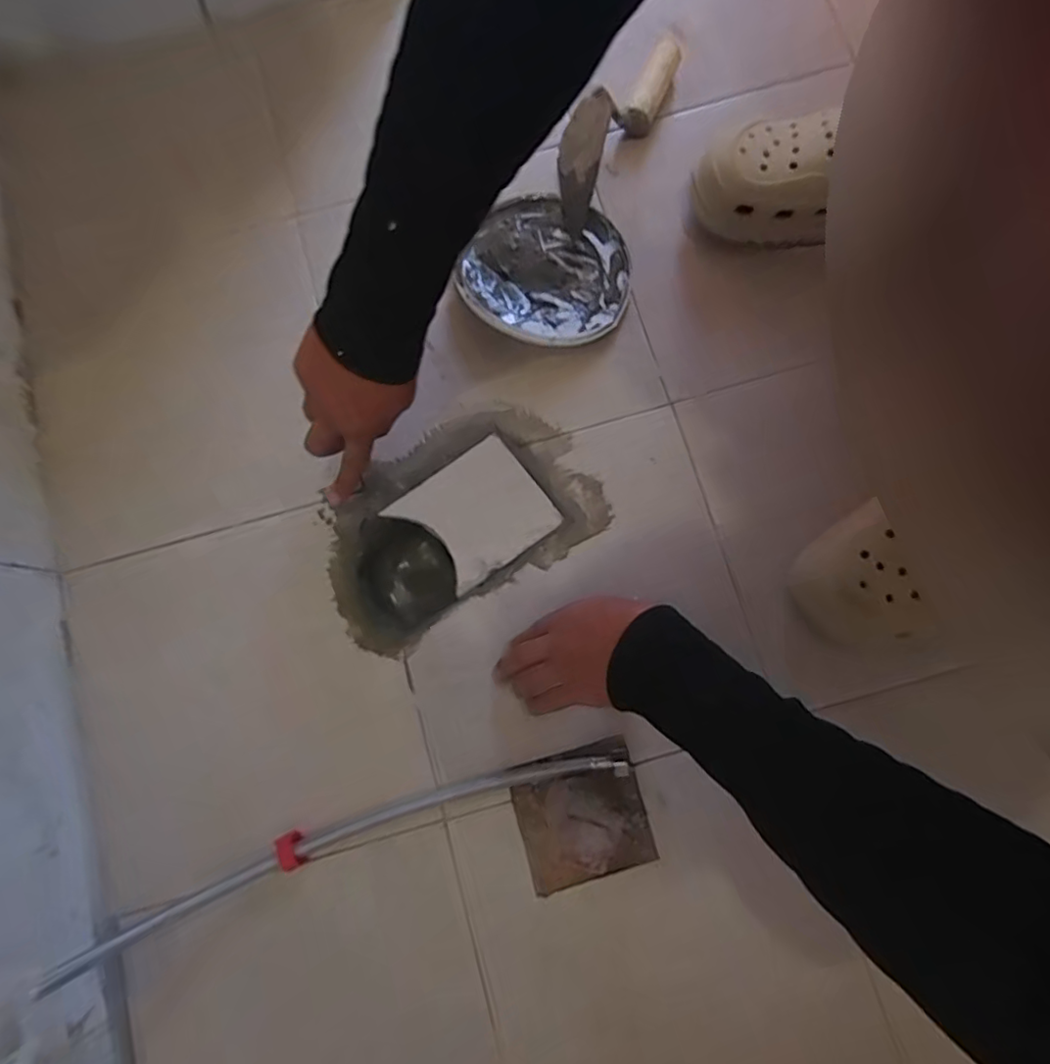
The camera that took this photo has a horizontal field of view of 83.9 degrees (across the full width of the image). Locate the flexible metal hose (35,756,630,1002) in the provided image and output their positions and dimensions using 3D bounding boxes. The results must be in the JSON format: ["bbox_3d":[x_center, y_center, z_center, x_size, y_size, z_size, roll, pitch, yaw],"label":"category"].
[{"bbox_3d":[-0.118,0.235,0.444,0.413,0.101,0.030,-17,80,1],"label":"flexible metal hose"}]

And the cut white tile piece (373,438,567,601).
[{"bbox_3d":[-0.045,-0.018,0.541,0.121,0.004,0.109,-36,81,-6],"label":"cut white tile piece"}]

